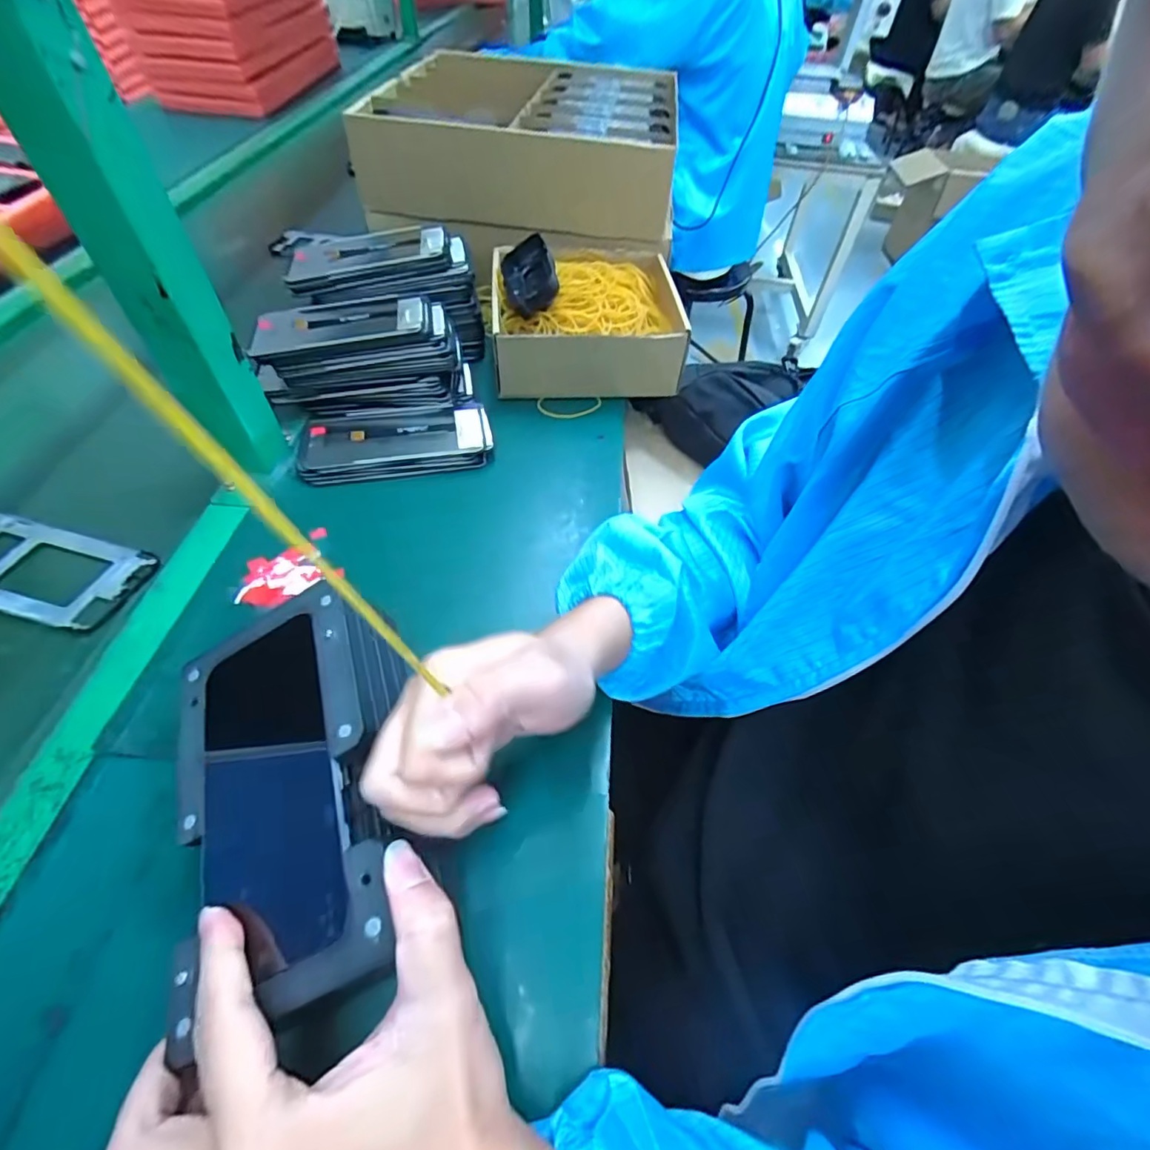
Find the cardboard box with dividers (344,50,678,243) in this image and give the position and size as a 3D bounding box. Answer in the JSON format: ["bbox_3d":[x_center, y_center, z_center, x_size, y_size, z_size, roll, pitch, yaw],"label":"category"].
[{"bbox_3d":[-0.058,-0.556,0.679,0.351,0.108,0.348,4,53,-1],"label":"cardboard box with dividers"}]

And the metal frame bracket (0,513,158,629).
[{"bbox_3d":[-0.409,-0.005,0.403,0.156,0.006,0.074,14,53,6],"label":"metal frame bracket"}]

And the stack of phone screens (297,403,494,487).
[{"bbox_3d":[-0.167,-0.125,0.489,0.172,0.024,0.089,-6,54,-8],"label":"stack of phone screens"}]

